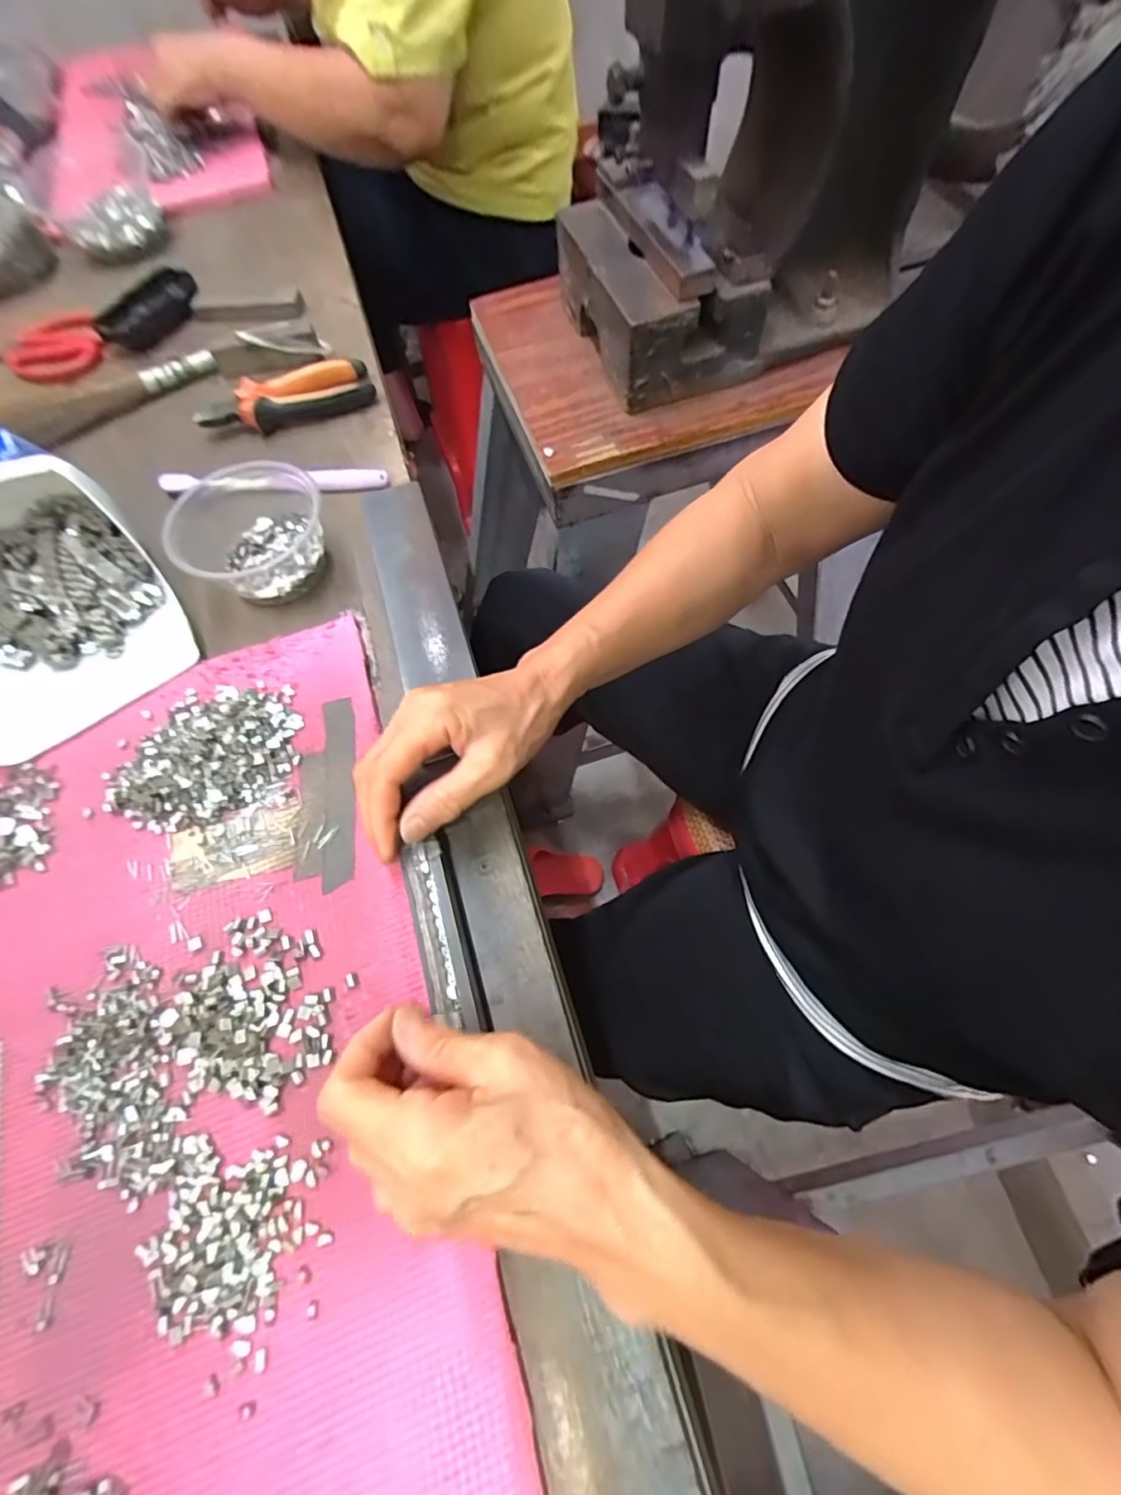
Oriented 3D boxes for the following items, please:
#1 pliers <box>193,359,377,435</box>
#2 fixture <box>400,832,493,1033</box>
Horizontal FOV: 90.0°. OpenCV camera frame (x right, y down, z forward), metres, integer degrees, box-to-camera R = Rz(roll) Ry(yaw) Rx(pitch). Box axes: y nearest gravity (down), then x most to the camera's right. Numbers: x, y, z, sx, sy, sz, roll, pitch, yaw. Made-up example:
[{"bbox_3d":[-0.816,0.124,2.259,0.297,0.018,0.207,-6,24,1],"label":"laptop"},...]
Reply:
[{"bbox_3d":[-0.248,-0.317,0.505,0.151,0.023,0.054,-23,66,-5],"label":"pliers"},{"bbox_3d":[-0.062,0.097,0.294,0.026,0.017,0.097,-19,67,-7],"label":"fixture"}]

